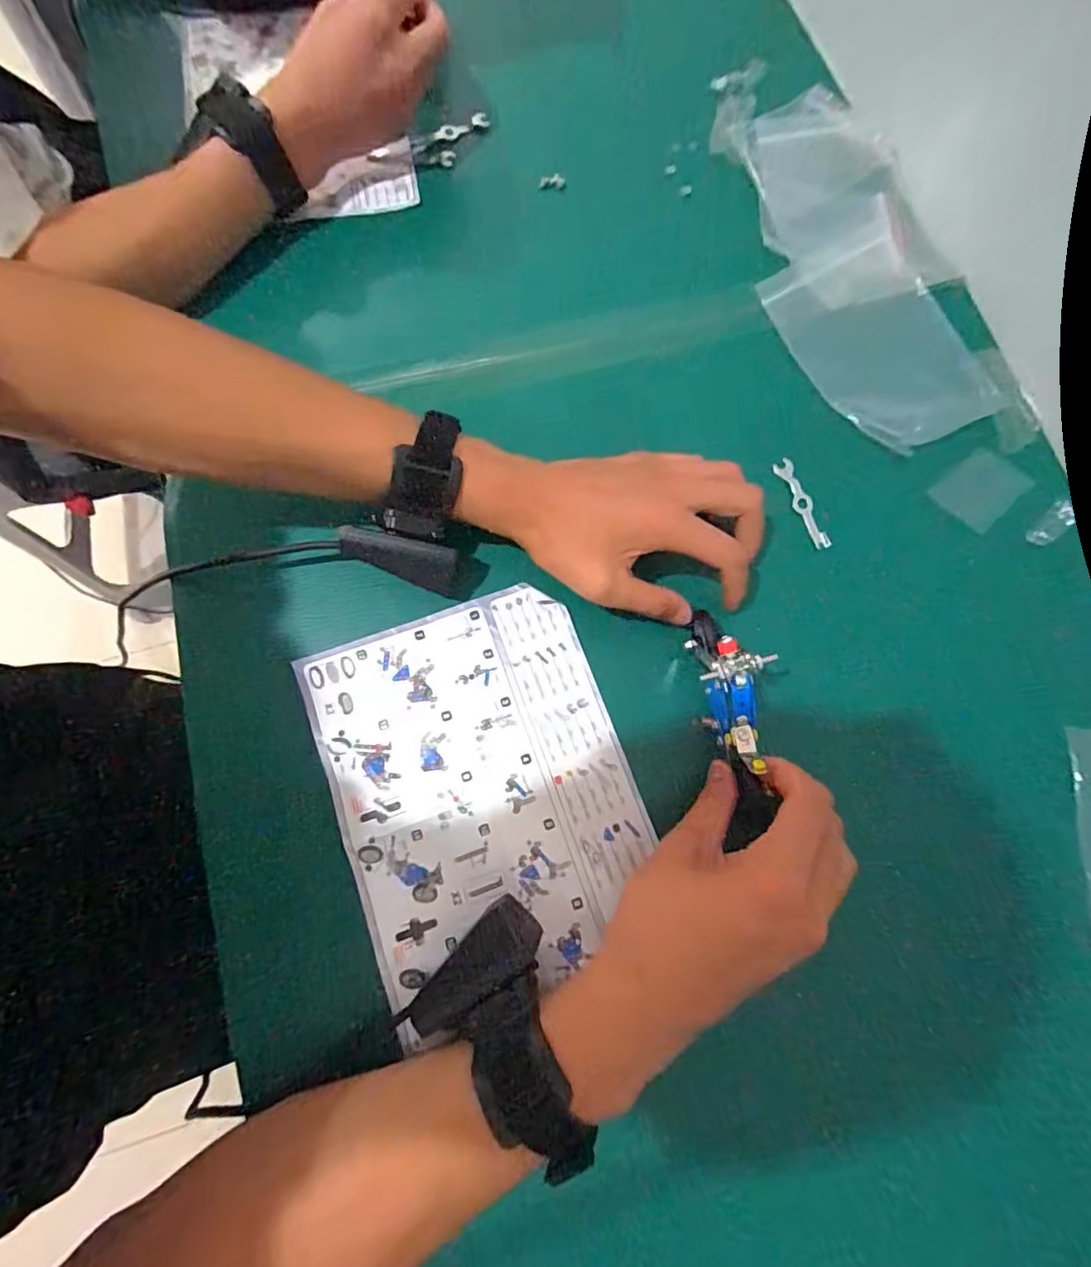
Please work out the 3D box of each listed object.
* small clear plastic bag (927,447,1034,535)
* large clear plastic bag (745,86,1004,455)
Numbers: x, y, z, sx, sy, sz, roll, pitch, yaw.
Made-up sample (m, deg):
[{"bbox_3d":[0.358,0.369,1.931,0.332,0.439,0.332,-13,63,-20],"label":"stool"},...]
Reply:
[{"bbox_3d":[0.301,-0.100,0.378,0.056,0.005,0.043,-42,80,-10],"label":"small clear plastic bag"},{"bbox_3d":[0.233,-0.286,0.414,0.146,0.018,0.309,-5,76,-2],"label":"large clear plastic bag"}]

